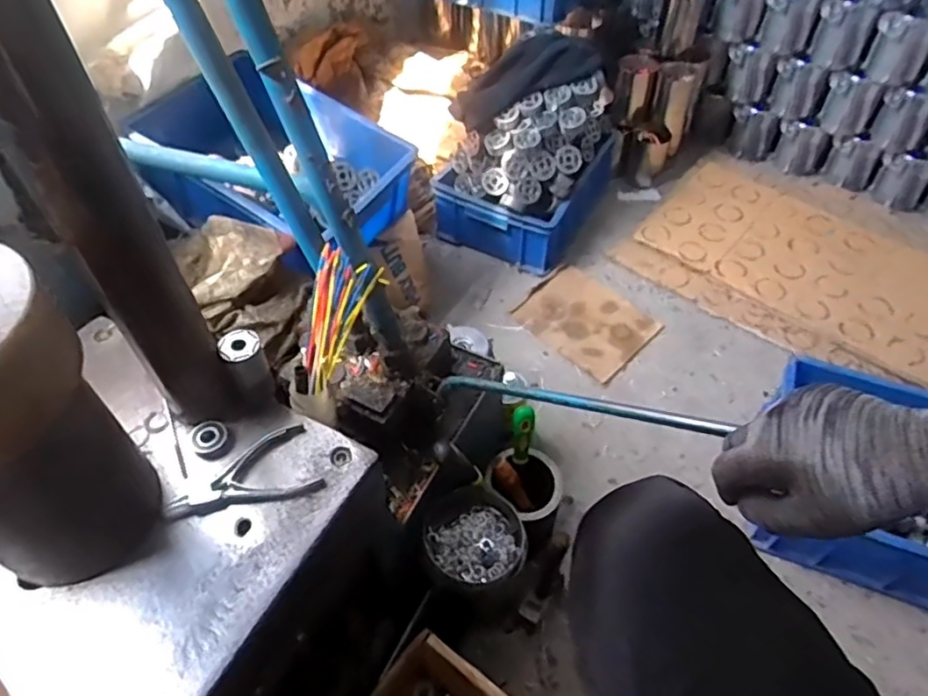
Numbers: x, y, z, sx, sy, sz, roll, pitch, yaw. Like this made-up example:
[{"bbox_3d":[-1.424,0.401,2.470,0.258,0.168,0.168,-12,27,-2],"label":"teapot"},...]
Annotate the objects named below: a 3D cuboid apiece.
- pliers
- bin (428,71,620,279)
[{"bbox_3d":[-0.199,0.118,0.568,0.131,0.015,0.068,-21,53,-15],"label":"pliers"},{"bbox_3d":[0.164,-0.450,1.421,0.311,0.323,0.459,21,54,17],"label":"bin"}]

